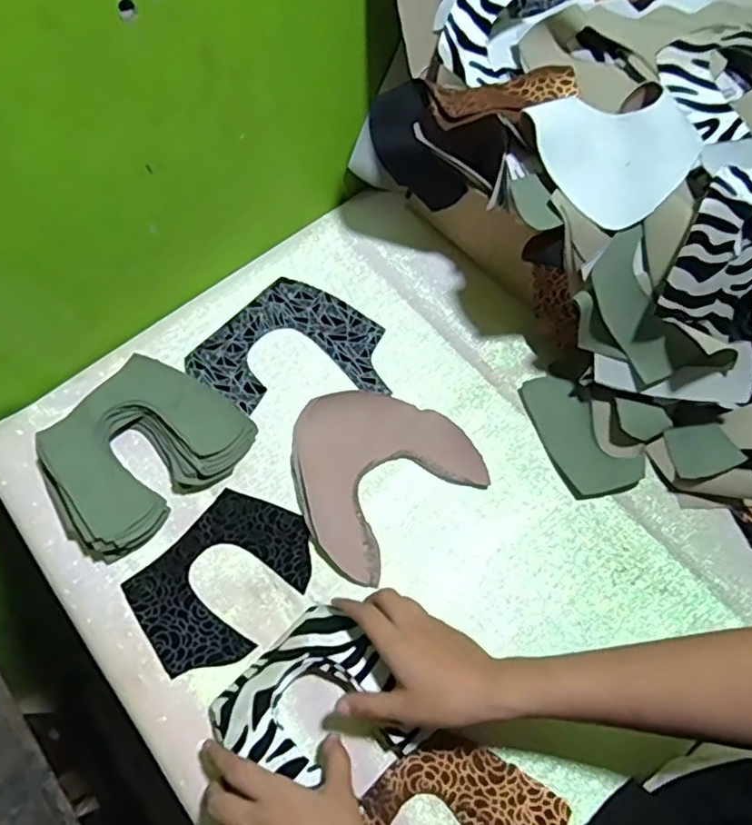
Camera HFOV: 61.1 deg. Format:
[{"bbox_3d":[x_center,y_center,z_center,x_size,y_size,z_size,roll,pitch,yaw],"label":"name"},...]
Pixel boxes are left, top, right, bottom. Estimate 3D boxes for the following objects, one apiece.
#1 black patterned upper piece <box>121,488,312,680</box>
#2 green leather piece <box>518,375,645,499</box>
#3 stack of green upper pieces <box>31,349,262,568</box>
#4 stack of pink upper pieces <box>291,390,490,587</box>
[{"bbox_3d":[-0.132,0.144,0.557,0.114,0.009,0.157,39,67,16],"label":"black patterned upper piece"},{"bbox_3d":[0.185,0.021,0.599,0.062,0.013,0.131,-32,61,0],"label":"green leather piece"},{"bbox_3d":[-0.216,0.038,0.578,0.138,0.030,0.173,35,70,13],"label":"stack of green upper pieces"},{"bbox_3d":[-0.007,0.047,0.589,0.164,0.017,0.162,-39,72,-17],"label":"stack of pink upper pieces"}]

